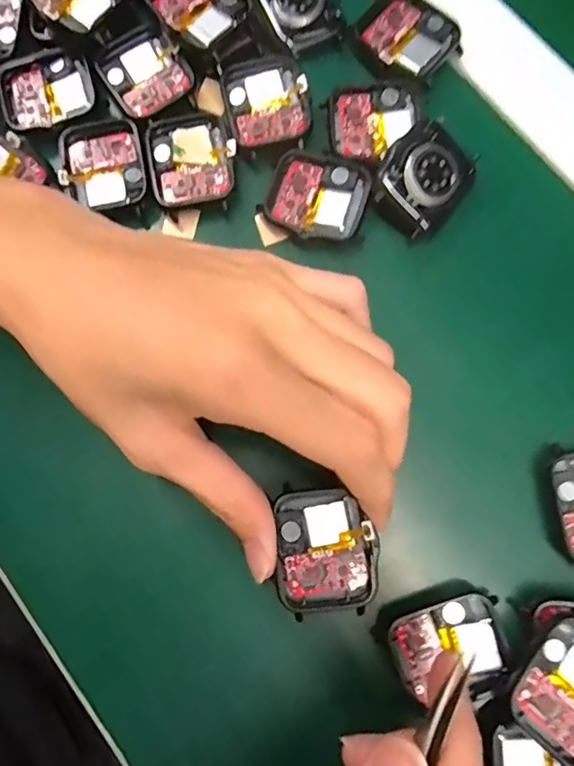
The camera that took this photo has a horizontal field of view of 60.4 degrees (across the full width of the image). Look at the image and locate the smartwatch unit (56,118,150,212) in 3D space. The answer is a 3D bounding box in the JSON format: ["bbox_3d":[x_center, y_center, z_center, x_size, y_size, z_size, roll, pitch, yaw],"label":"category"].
[{"bbox_3d":[-0.082,-0.098,0.220,0.037,0.005,0.041,-15,80,-2],"label":"smartwatch unit"}]

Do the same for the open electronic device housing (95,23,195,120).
[{"bbox_3d":[-0.065,-0.143,0.228,0.036,0.007,0.038,-33,81,-5],"label":"open electronic device housing"}]

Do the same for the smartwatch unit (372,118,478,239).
[{"bbox_3d":[0.060,-0.088,0.212,0.044,0.010,0.036,-46,103,2],"label":"smartwatch unit"}]

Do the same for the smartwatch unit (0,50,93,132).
[{"bbox_3d":[-0.111,-0.136,0.226,0.039,0.005,0.035,-16,80,-2],"label":"smartwatch unit"}]

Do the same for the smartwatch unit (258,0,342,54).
[{"bbox_3d":[0.004,-0.180,0.232,0.033,0.010,0.046,-28,81,-4],"label":"smartwatch unit"}]

